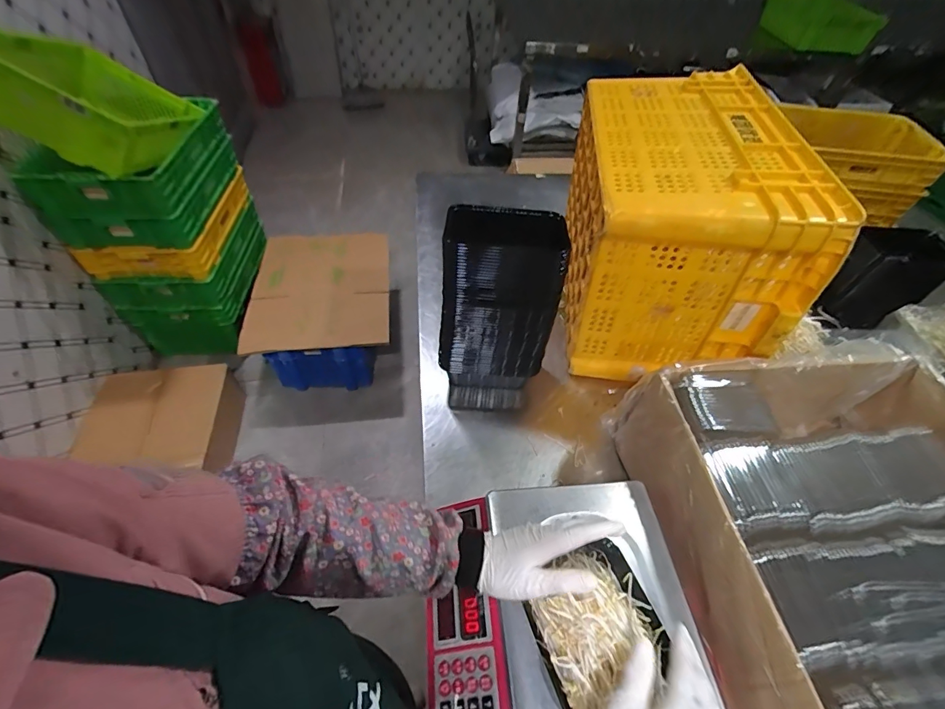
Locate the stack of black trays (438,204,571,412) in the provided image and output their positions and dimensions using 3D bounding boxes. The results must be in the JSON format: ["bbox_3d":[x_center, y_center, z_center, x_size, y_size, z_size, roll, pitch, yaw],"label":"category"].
[{"bbox_3d":[0.038,-0.072,0.728,0.175,0.315,0.174,2,50,-2],"label":"stack of black trays"}]

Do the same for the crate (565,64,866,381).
[{"bbox_3d":[0.354,-0.253,0.821,0.305,0.352,0.508,8,50,3],"label":"crate"}]

